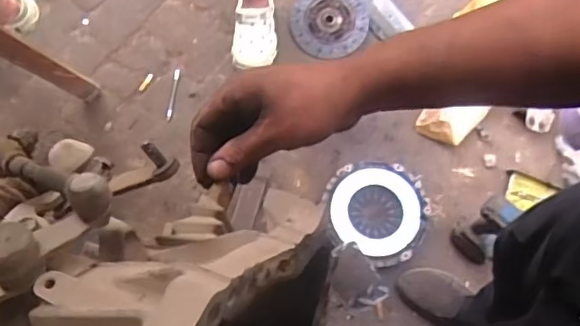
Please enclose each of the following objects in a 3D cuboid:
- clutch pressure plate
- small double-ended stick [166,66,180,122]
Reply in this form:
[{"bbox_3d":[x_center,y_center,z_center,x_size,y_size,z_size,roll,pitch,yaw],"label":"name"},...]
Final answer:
[{"bbox_3d":[0.213,0.120,1.372,0.238,0.058,0.240,0,78,-1],"label":"clutch pressure plate"},{"bbox_3d":[-0.300,-0.178,1.463,0.015,0.006,0.141,12,95,2],"label":"small double-ended stick"}]

